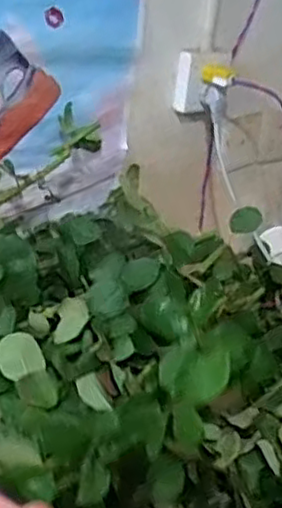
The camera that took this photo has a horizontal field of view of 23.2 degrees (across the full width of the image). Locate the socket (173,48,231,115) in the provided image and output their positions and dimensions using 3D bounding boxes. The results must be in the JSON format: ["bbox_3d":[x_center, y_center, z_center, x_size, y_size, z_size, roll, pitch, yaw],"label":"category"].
[{"bbox_3d":[0.091,-0.246,0.987,0.085,0.084,0.028,-6,30,-24],"label":"socket"}]

